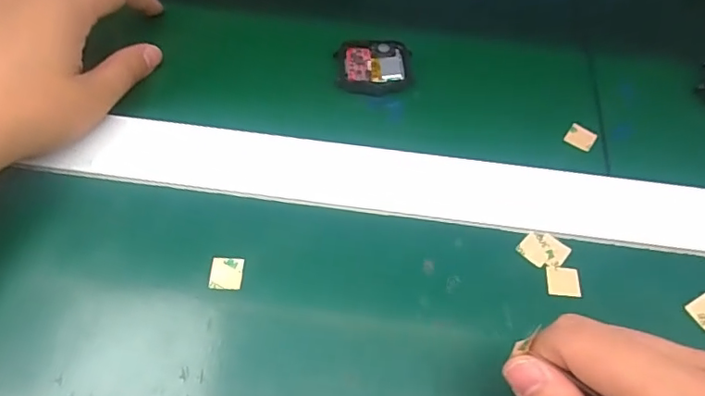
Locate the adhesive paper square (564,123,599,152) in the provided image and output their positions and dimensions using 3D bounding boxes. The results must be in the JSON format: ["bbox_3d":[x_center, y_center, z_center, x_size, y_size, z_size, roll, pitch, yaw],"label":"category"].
[{"bbox_3d":[0.136,-0.037,0.314,0.016,0.004,0.017,28,63,13],"label":"adhesive paper square"}]

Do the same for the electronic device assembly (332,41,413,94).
[{"bbox_3d":[0.014,-0.081,0.329,0.046,0.008,0.036,3,60,-1],"label":"electronic device assembly"}]

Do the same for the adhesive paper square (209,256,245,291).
[{"bbox_3d":[-0.061,0.037,0.259,0.015,0.004,0.016,8,66,-6],"label":"adhesive paper square"}]

